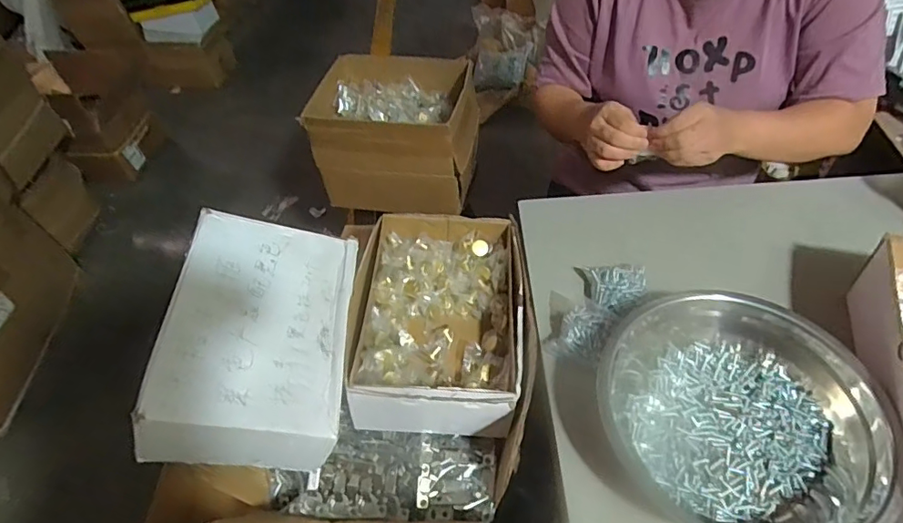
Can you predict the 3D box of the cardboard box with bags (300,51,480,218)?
[{"bbox_3d":[-0.113,-0.279,1.170,0.334,0.226,0.259,4,50,9],"label":"cardboard box with bags"}]

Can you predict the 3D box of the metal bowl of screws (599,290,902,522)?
[{"bbox_3d":[0.276,0.144,0.505,0.236,0.069,0.259,-3,49,3],"label":"metal bowl of screws"}]

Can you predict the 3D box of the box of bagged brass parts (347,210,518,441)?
[{"bbox_3d":[-0.011,0.072,0.702,0.204,0.105,0.294,-1,50,5],"label":"box of bagged brass parts"}]

